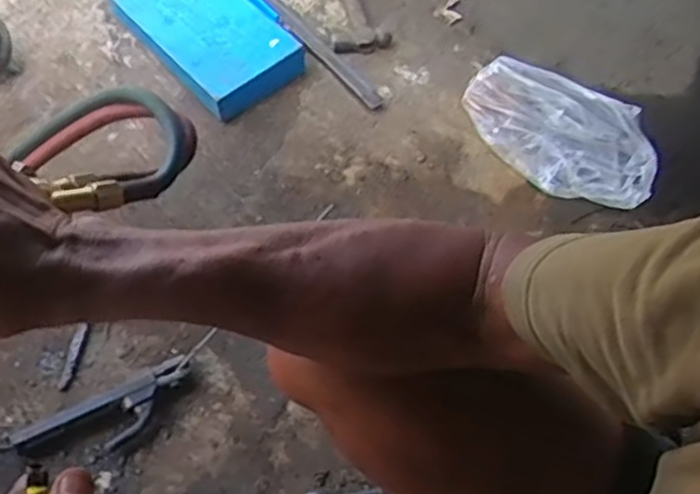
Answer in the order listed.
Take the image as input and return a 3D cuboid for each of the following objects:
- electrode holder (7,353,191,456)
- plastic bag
[{"bbox_3d":[-0.257,0.178,0.787,0.190,0.039,0.057,-26,63,-18],"label":"electrode holder"},{"bbox_3d":[0.265,-0.150,0.965,0.280,0.083,0.113,39,66,20],"label":"plastic bag"}]

